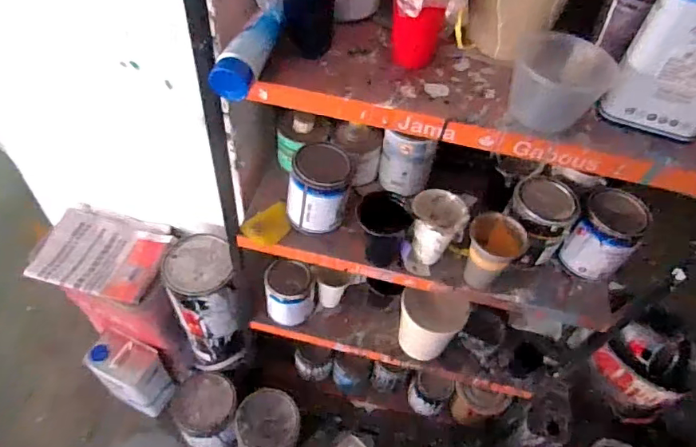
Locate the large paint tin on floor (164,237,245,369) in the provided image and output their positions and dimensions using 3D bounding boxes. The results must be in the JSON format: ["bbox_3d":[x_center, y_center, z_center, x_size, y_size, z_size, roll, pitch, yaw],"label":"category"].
[{"bbox_3d":[-0.333,0.210,1.179,0.138,0.409,0.155,-8,53,-12],"label":"large paint tin on floor"}]

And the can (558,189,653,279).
[{"bbox_3d":[0.444,0.014,0.840,0.102,0.126,0.116,32,55,19],"label":"can"}]

